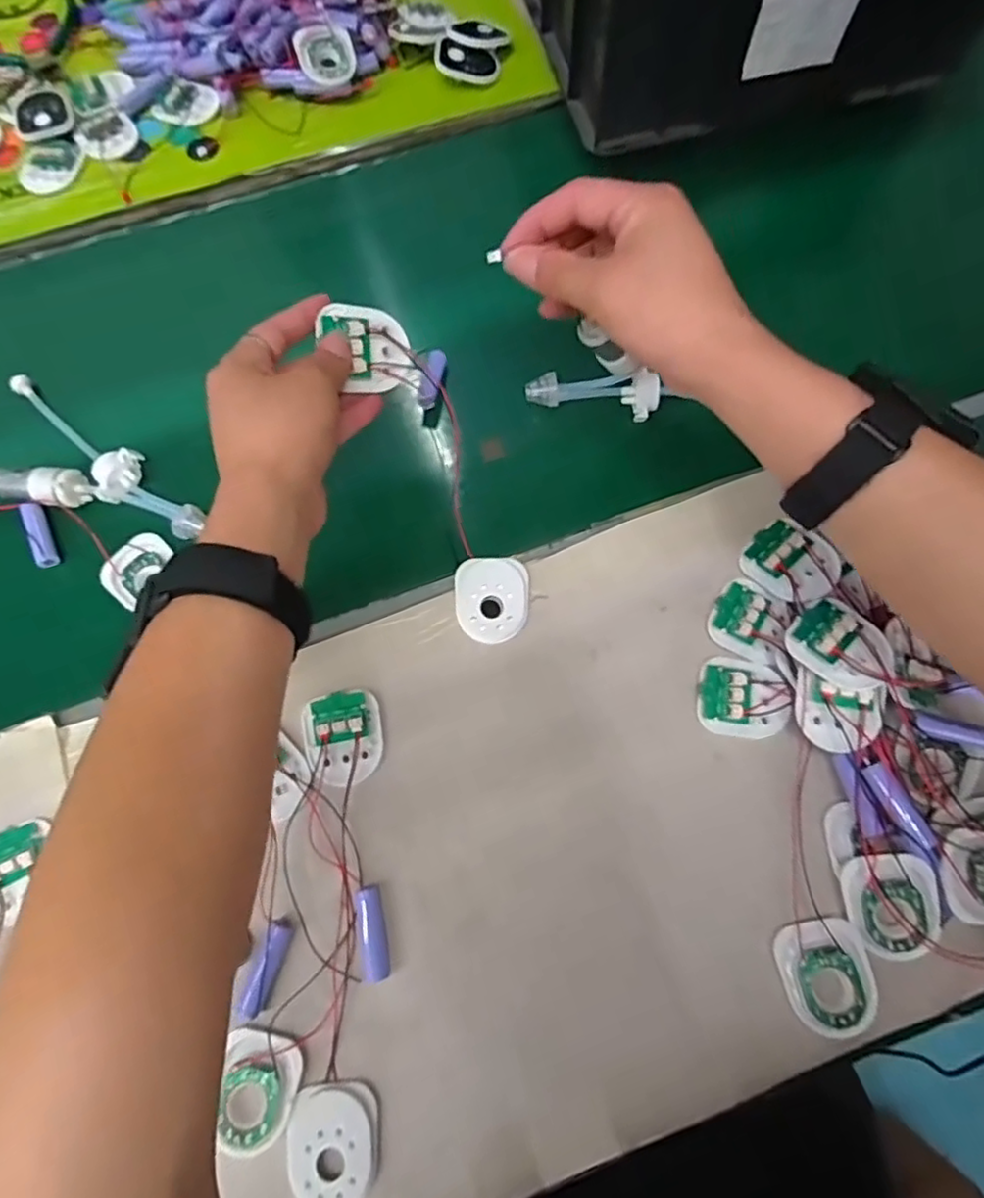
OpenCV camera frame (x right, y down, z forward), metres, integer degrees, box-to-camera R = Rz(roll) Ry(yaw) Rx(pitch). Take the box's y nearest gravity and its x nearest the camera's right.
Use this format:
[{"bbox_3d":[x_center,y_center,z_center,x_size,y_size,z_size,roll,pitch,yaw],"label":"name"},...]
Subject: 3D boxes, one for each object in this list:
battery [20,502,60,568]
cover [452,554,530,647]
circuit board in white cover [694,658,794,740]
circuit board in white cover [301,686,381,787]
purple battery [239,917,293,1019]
[{"bbox_3d":[-0.319,-0.046,0.448,0.016,0.011,0.050,-26,75,-7],"label":"battery"},{"bbox_3d":[-0.001,0.000,0.416,0.047,0.009,0.055,1,74,0],"label":"cover"},{"bbox_3d":[0.159,0.063,0.403,0.056,0.014,0.047,12,74,4],"label":"circuit board in white cover"},{"bbox_3d":[-0.093,0.085,0.394,0.049,0.009,0.056,-13,74,-4],"label":"circuit board in white cover"},{"bbox_3d":[-0.129,0.210,0.363,0.013,0.011,0.052,20,75,6],"label":"purple battery"}]

